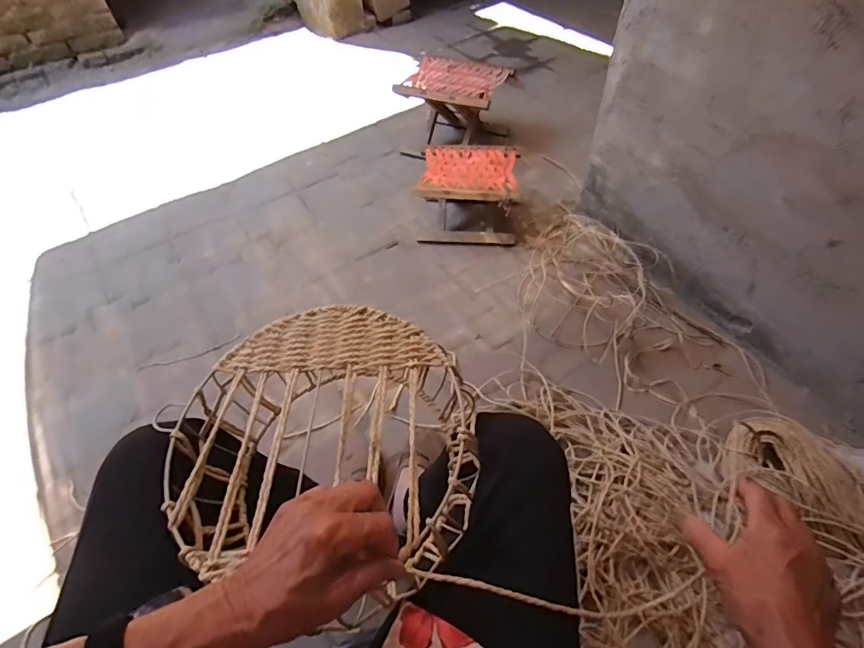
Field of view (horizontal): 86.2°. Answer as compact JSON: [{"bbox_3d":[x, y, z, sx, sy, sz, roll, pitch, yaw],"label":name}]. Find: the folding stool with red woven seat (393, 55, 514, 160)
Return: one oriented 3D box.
[{"bbox_3d":[0.080,-0.716,1.570,0.313,0.236,0.283,18,56,16],"label":"folding stool with red woven seat"}]

